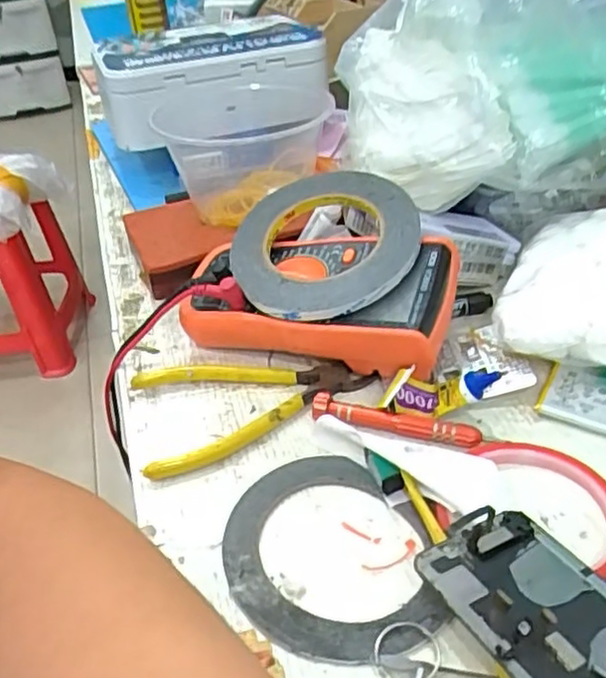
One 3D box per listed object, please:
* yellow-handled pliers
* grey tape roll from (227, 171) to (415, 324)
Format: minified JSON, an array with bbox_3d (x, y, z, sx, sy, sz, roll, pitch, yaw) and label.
[{"bbox_3d":[-0.030,0.034,0.426,0.144,0.010,0.086,-13,38,-12],"label":"yellow-handled pliers"},{"bbox_3d":[0.015,-0.067,0.451,0.125,0.013,0.130,-11,49,13],"label":"grey tape roll"}]

